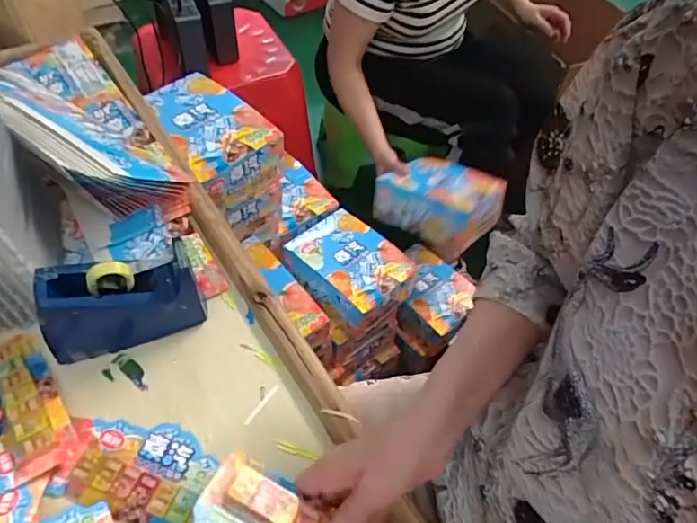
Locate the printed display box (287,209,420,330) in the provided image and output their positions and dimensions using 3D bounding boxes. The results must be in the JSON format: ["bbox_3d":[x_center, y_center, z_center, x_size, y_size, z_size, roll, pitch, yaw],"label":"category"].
[{"bbox_3d":[-0.002,-0.003,0.948,0.216,0.052,0.158,37,58,22],"label":"printed display box"}]

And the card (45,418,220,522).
[{"bbox_3d":[-0.176,0.169,0.426,0.123,0.011,0.078,16,52,8],"label":"card"}]

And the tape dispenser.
[{"bbox_3d":[-0.206,0.035,0.466,0.131,0.083,0.044,-18,55,-17],"label":"tape dispenser"}]

